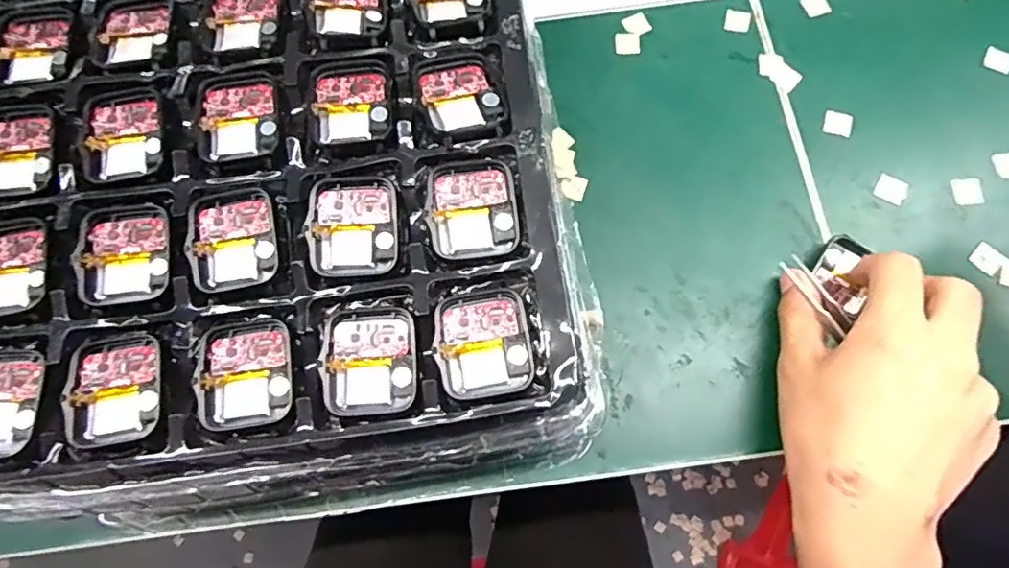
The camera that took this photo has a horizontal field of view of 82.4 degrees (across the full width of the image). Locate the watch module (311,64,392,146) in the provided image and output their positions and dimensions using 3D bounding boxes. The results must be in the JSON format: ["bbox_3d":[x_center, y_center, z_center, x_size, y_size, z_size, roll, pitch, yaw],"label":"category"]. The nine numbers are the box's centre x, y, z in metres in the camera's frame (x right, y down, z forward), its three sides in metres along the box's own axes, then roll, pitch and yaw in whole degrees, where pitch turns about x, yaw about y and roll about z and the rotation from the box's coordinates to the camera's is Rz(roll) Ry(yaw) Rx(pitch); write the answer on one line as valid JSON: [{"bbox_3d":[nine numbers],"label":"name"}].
[{"bbox_3d":[-0.069,-0.081,0.259,0.035,0.004,0.041,-5,72,0],"label":"watch module"}]

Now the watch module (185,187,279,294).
[{"bbox_3d":[-0.115,-0.019,0.245,0.035,0.007,0.044,-11,73,-2],"label":"watch module"}]

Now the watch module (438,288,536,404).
[{"bbox_3d":[-0.008,0.023,0.232,0.037,0.004,0.042,-10,73,-2],"label":"watch module"}]

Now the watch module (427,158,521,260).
[{"bbox_3d":[-0.014,-0.032,0.246,0.037,0.006,0.043,-7,72,-1],"label":"watch module"}]

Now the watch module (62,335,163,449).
[{"bbox_3d":[-0.154,0.042,0.229,0.036,0.005,0.043,-8,72,-1],"label":"watch module"}]

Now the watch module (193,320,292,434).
[{"bbox_3d":[-0.104,0.036,0.233,0.035,0.004,0.044,-7,72,-1],"label":"watch module"}]

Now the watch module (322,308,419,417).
[{"bbox_3d":[-0.053,0.031,0.232,0.036,0.006,0.043,-4,72,0],"label":"watch module"}]

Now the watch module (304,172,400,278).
[{"bbox_3d":[-0.064,-0.026,0.244,0.037,0.008,0.044,-3,72,0],"label":"watch module"}]

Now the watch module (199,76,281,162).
[{"bbox_3d":[-0.119,-0.074,0.260,0.035,0.005,0.041,-6,72,-1],"label":"watch module"}]

